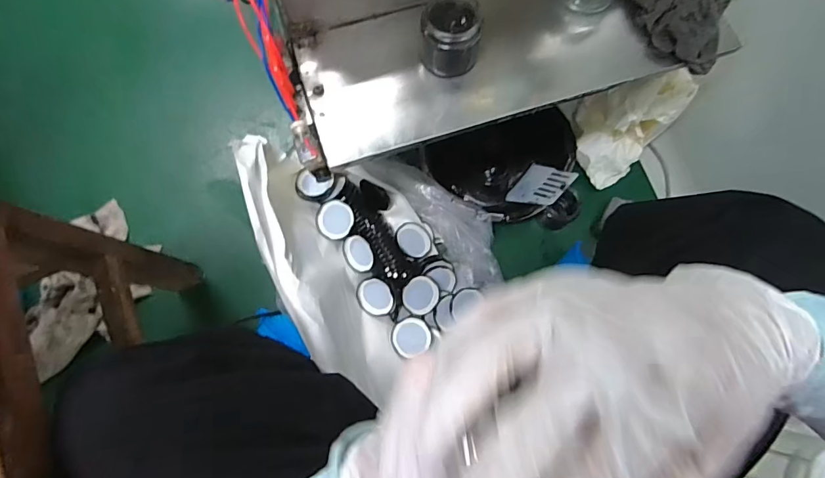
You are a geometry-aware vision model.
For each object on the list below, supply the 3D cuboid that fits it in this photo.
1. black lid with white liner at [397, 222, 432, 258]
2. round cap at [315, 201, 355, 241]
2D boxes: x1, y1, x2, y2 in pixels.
[{"bbox_3d":[0.004,0.001,0.758,0.065,0.006,0.070,18,54,-26],"label":"black lid with white liner"},{"bbox_3d":[-0.129,-0.032,0.734,0.065,0.014,0.065,1,94,15],"label":"round cap"}]

